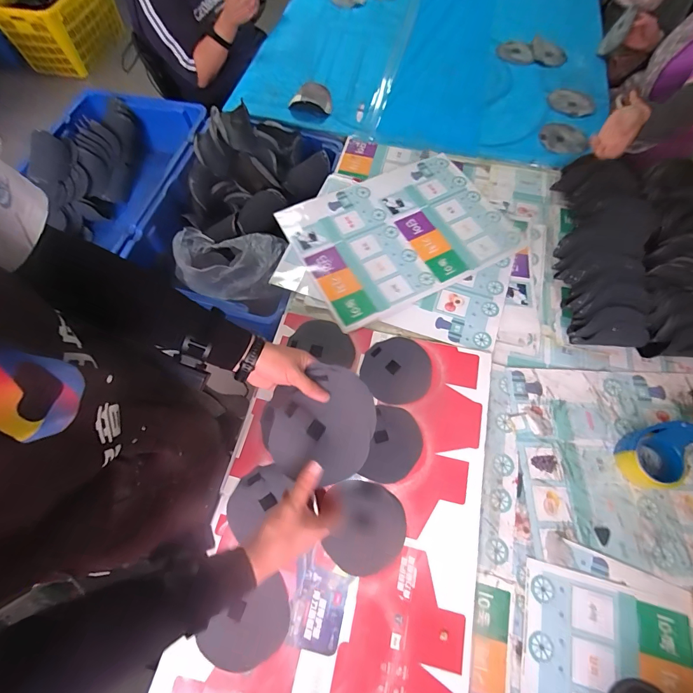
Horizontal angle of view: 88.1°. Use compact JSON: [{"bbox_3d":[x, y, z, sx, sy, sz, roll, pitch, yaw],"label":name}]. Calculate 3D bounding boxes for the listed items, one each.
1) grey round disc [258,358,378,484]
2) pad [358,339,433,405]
[{"bbox_3d":[-0.040,0.113,0.544,0.159,0.027,0.166,1,82,-11],"label":"grey round disc"},{"bbox_3d":[0.105,0.048,0.747,0.140,0.006,0.144,1,65,-2],"label":"pad"}]

